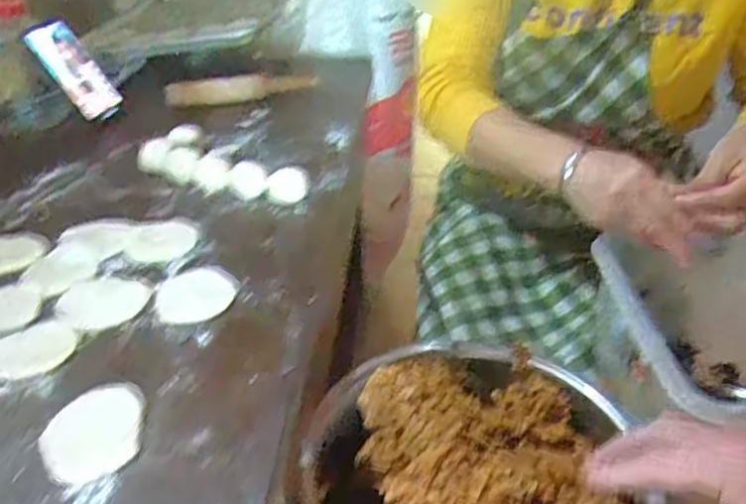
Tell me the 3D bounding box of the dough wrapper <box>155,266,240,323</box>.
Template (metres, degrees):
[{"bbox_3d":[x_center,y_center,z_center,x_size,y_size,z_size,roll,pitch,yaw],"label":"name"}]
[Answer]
[{"bbox_3d":[-0.166,0.038,0.602,0.074,0.010,0.074,-1,31,1],"label":"dough wrapper"}]

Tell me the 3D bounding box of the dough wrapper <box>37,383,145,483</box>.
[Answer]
[{"bbox_3d":[-0.199,0.126,0.460,0.068,0.005,0.085,-7,31,-8],"label":"dough wrapper"}]

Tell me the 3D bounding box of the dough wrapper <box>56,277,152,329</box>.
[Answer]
[{"bbox_3d":[-0.246,0.043,0.594,0.075,0.006,0.075,-1,31,1],"label":"dough wrapper"}]

